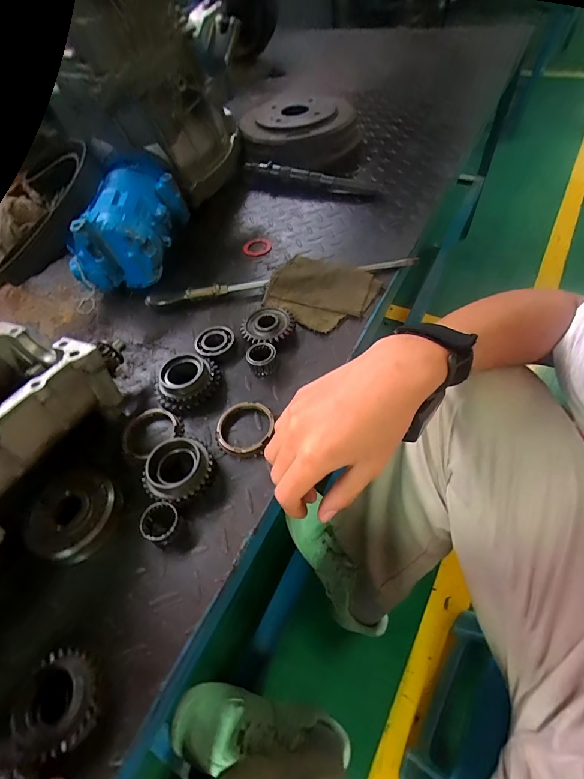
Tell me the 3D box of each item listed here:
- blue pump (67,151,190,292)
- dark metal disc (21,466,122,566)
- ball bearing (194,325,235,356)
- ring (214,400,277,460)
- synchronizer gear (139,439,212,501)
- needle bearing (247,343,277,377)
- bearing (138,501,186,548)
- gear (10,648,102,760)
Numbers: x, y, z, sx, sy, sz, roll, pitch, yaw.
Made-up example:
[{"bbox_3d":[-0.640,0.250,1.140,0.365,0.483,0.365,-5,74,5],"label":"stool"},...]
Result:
[{"bbox_3d":[-0.242,-0.255,0.567,0.123,0.120,0.219,4,55,11],"label":"blue pump"},{"bbox_3d":[-0.201,0.117,0.339,0.077,0.026,0.075,-4,54,5],"label":"dark metal disc"},{"bbox_3d":[-0.099,-0.058,0.467,0.051,0.019,0.045,-20,54,-7],"label":"ball bearing"},{"bbox_3d":[-0.049,0.041,0.380,0.056,0.013,0.060,10,56,15],"label":"ring"},{"bbox_3d":[-0.106,0.078,0.347,0.056,0.030,0.062,12,57,16],"label":"synchronizer gear"},{"bbox_3d":[-0.036,-0.036,0.434,0.034,0.027,0.034,-4,54,5],"label":"needle bearing"},{"bbox_3d":[-0.116,0.120,0.323,0.033,0.019,0.032,-4,54,5],"label":"bearing"},{"bbox_3d":[-0.158,0.216,0.252,0.056,0.030,0.050,25,61,23],"label":"gear"}]

